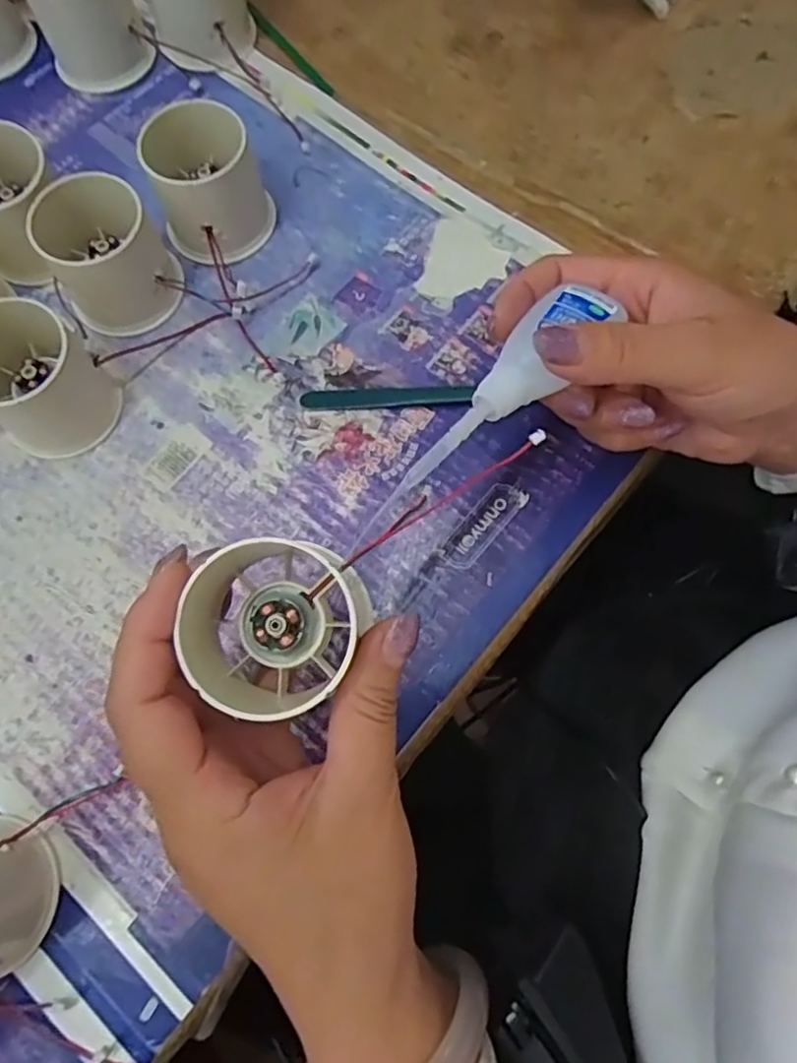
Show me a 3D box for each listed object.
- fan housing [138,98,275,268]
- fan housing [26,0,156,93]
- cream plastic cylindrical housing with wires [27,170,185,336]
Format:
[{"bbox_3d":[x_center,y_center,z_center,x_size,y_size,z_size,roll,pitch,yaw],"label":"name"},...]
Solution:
[{"bbox_3d":[-0.094,-0.171,0.325,0.054,0.049,0.058,0,73,1],"label":"fan housing"},{"bbox_3d":[-0.170,-0.280,0.356,0.052,0.054,0.046,-23,74,-6],"label":"fan housing"},{"bbox_3d":[-0.140,-0.134,0.315,0.054,0.047,0.058,0,73,1],"label":"cream plastic cylindrical housing with wires"}]

